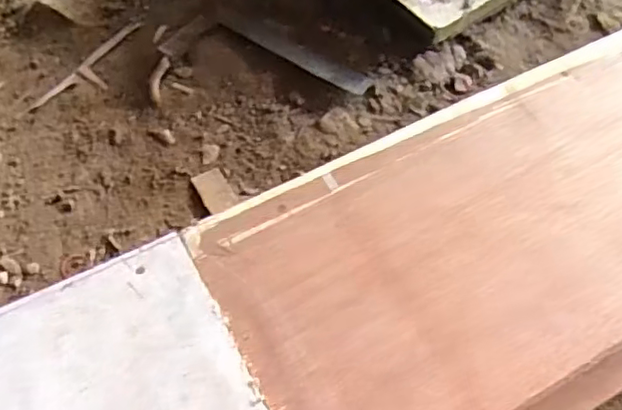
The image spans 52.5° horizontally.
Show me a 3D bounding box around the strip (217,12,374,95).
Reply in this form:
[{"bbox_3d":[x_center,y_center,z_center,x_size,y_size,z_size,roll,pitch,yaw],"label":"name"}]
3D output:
[{"bbox_3d":[-0.026,-0.192,0.778,0.227,0.008,0.033,33,58,15],"label":"strip"}]

